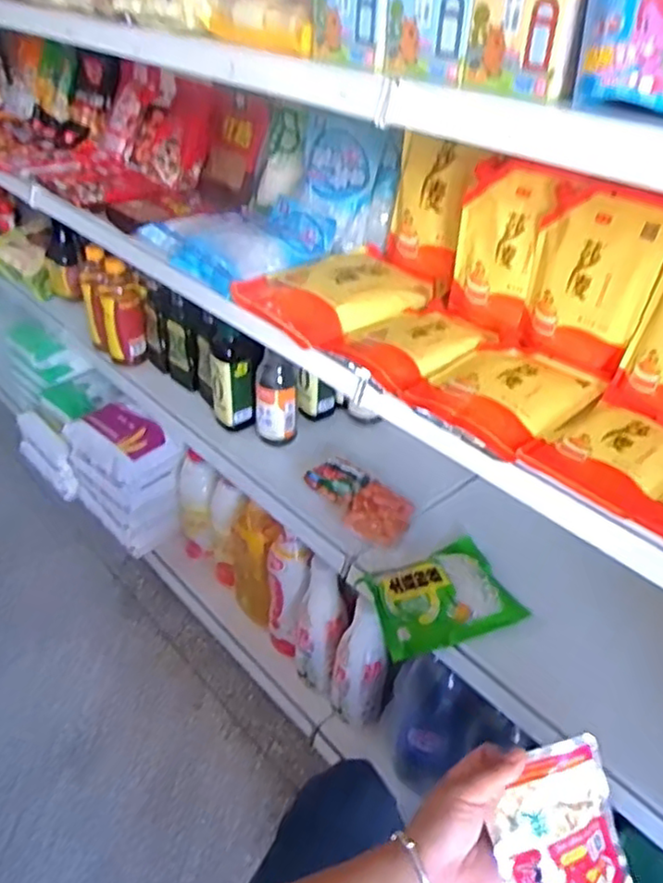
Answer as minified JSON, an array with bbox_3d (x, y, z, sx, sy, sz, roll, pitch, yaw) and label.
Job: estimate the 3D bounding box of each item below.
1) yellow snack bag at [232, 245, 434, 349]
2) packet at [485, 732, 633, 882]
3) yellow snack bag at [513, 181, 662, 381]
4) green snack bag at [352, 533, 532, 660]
[{"bbox_3d":[0.019,-0.199,0.873,0.256,0.037,0.179,-27,46,-33],"label":"yellow snack bag"},{"bbox_3d":[0.167,0.290,0.469,0.089,0.015,0.132,-15,82,-12],"label":"packet"},{"bbox_3d":[0.277,-0.174,0.708,0.050,0.177,0.134,-26,46,-32],"label":"yellow snack bag"},{"bbox_3d":[0.139,0.195,0.850,0.180,0.033,0.137,-13,40,-19],"label":"green snack bag"}]

